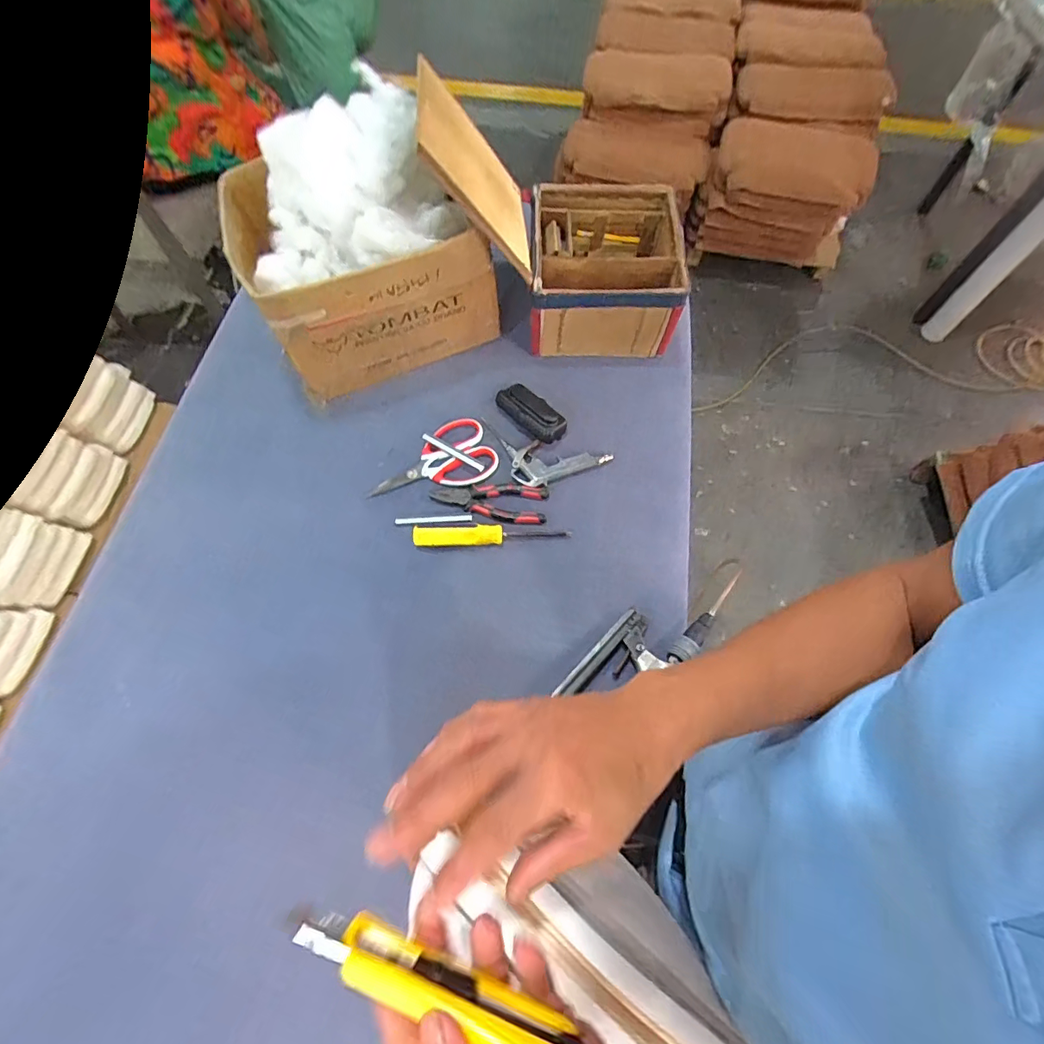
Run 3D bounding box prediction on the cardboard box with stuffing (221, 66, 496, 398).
[{"bbox_3d":[-0.215,-0.371,0.676,0.305,0.258,0.242,-19,67,-8],"label":"cardboard box with stuffing"}]

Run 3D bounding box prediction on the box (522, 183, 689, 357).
[{"bbox_3d":[0.116,-0.374,0.760,0.227,0.137,0.220,2,66,1],"label":"box"}]

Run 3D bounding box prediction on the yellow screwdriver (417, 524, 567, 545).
[{"bbox_3d":[-0.039,0.014,0.644,0.198,0.020,0.029,-2,66,0],"label":"yellow screwdriver"}]

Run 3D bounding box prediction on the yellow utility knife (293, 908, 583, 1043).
[{"bbox_3d":[-0.038,0.229,0.242,0.150,0.028,0.019,18,68,12],"label":"yellow utility knife"}]

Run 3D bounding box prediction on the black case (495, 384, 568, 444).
[{"bbox_3d":[0.015,-0.157,0.710,0.052,0.019,0.110,-42,72,-16],"label":"black case"}]

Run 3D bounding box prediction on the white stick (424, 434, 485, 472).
[{"bbox_3d":[-0.095,-0.098,0.691,0.097,0.008,0.012,29,70,13],"label":"white stick"}]

